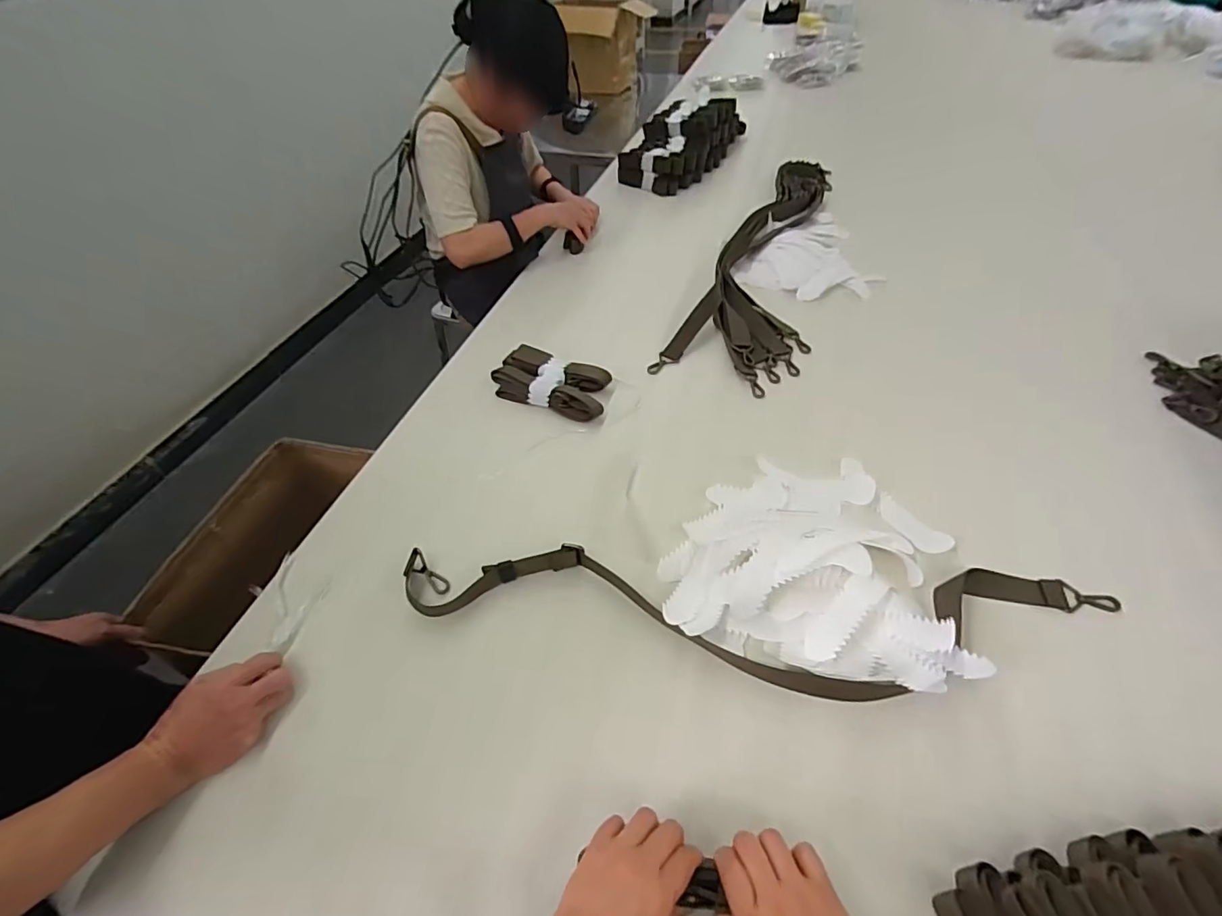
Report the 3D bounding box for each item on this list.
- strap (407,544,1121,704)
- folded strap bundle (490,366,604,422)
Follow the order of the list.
[{"bbox_3d":[0.161,0.181,0.612,0.833,0.034,0.164,1,46,5],"label":"strap"},{"bbox_3d":[-0.109,-0.104,0.893,0.197,0.038,0.062,17,50,19],"label":"folded strap bundle"}]

